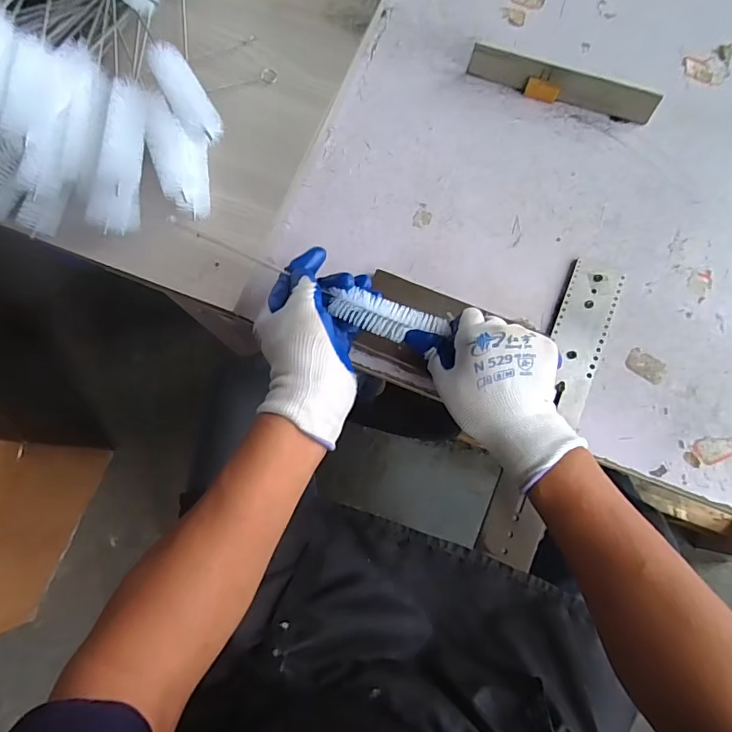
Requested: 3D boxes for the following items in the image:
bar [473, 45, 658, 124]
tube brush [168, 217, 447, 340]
[{"bbox_3d":[0.206,-0.297,0.503,0.195,0.033,0.018,20,78,5],"label":"bar"},{"bbox_3d":[-0.059,-0.078,0.439,0.276,0.025,0.038,24,78,13],"label":"tube brush"}]

